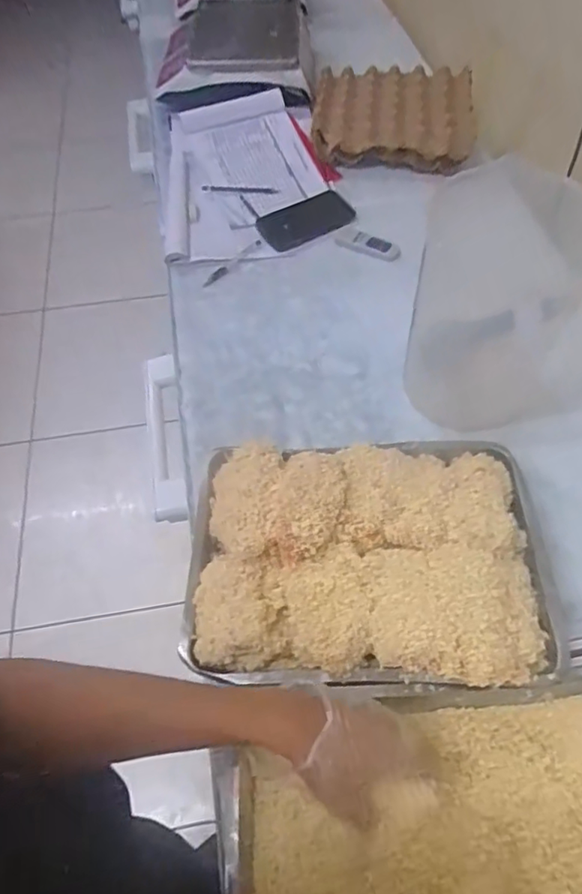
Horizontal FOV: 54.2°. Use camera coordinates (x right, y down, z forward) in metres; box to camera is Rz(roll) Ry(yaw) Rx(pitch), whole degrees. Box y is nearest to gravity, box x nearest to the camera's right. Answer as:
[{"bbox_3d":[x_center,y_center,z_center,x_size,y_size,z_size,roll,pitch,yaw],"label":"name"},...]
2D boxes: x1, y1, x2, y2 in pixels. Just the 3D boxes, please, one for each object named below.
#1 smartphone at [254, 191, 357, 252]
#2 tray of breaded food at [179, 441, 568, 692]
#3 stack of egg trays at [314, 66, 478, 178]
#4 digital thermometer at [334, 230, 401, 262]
[{"bbox_3d":[0.025,-0.405,1.015,0.168,0.008,0.098,-26,66,-12],"label":"smartphone"},{"bbox_3d":[0.081,0.119,0.622,0.380,0.082,0.284,-5,57,1],"label":"tray of breaded food"},{"bbox_3d":[0.205,-0.689,1.142,0.315,0.065,0.319,5,57,5],"label":"stack of egg trays"},{"bbox_3d":[0.133,-0.344,0.969,0.113,0.008,0.042,27,61,19],"label":"digital thermometer"}]

